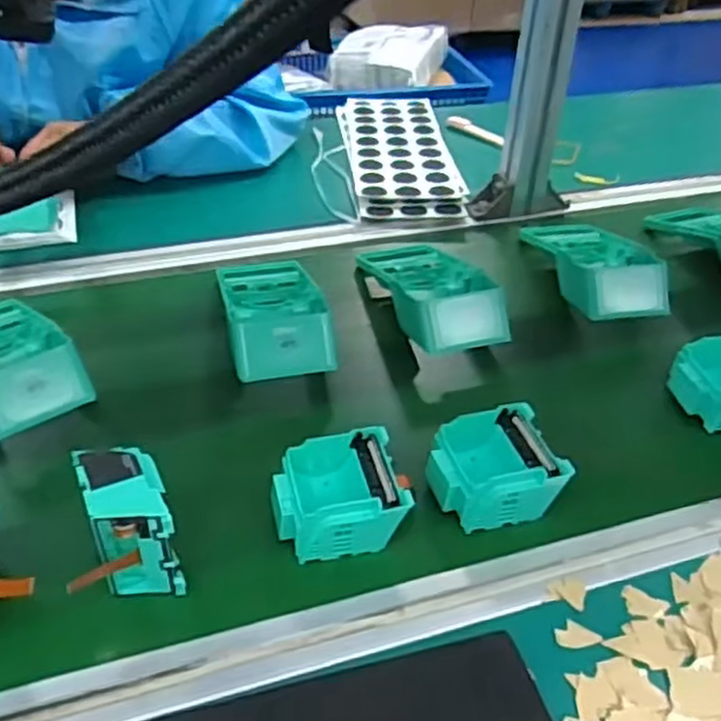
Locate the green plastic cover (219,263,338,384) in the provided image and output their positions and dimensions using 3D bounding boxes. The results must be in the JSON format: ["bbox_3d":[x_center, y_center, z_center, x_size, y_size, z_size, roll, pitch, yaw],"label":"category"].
[{"bbox_3d":[-0.079,-0.047,0.651,0.090,0.046,0.185,-9,31,-10],"label":"green plastic cover"}]

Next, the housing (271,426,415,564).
[{"bbox_3d":[-0.015,0.092,0.494,0.087,0.049,0.078,-7,40,-9],"label":"housing"}]

